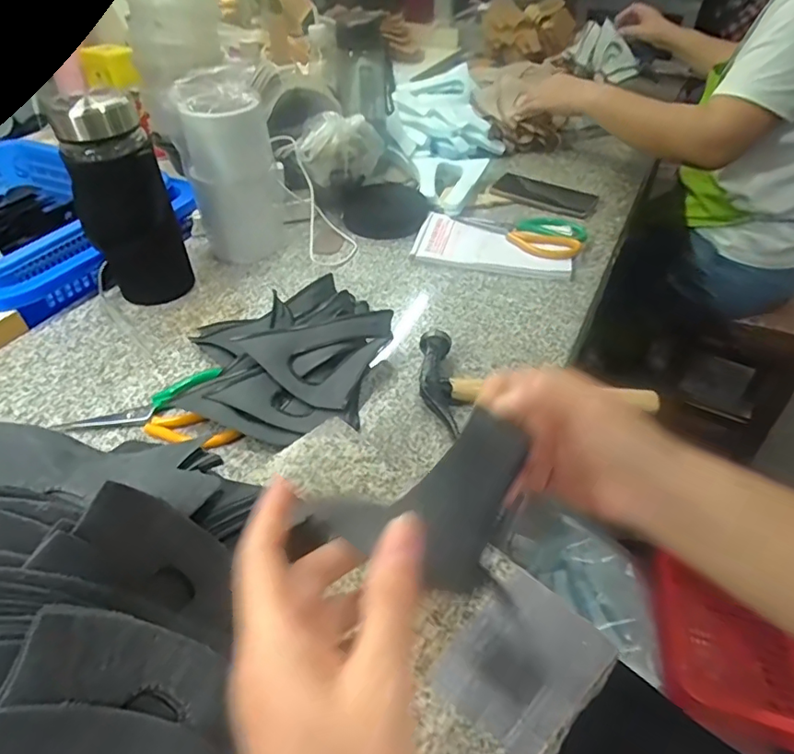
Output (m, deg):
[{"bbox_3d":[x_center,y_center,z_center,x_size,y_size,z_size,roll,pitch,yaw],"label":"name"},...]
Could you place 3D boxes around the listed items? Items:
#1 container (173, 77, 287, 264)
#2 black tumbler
[{"bbox_3d":[-0.223,-0.278,0.727,0.116,0.220,0.105,-8,44,-7],"label":"container"},{"bbox_3d":[-0.327,-0.206,0.643,0.100,0.229,0.083,-23,47,-21],"label":"black tumbler"}]

